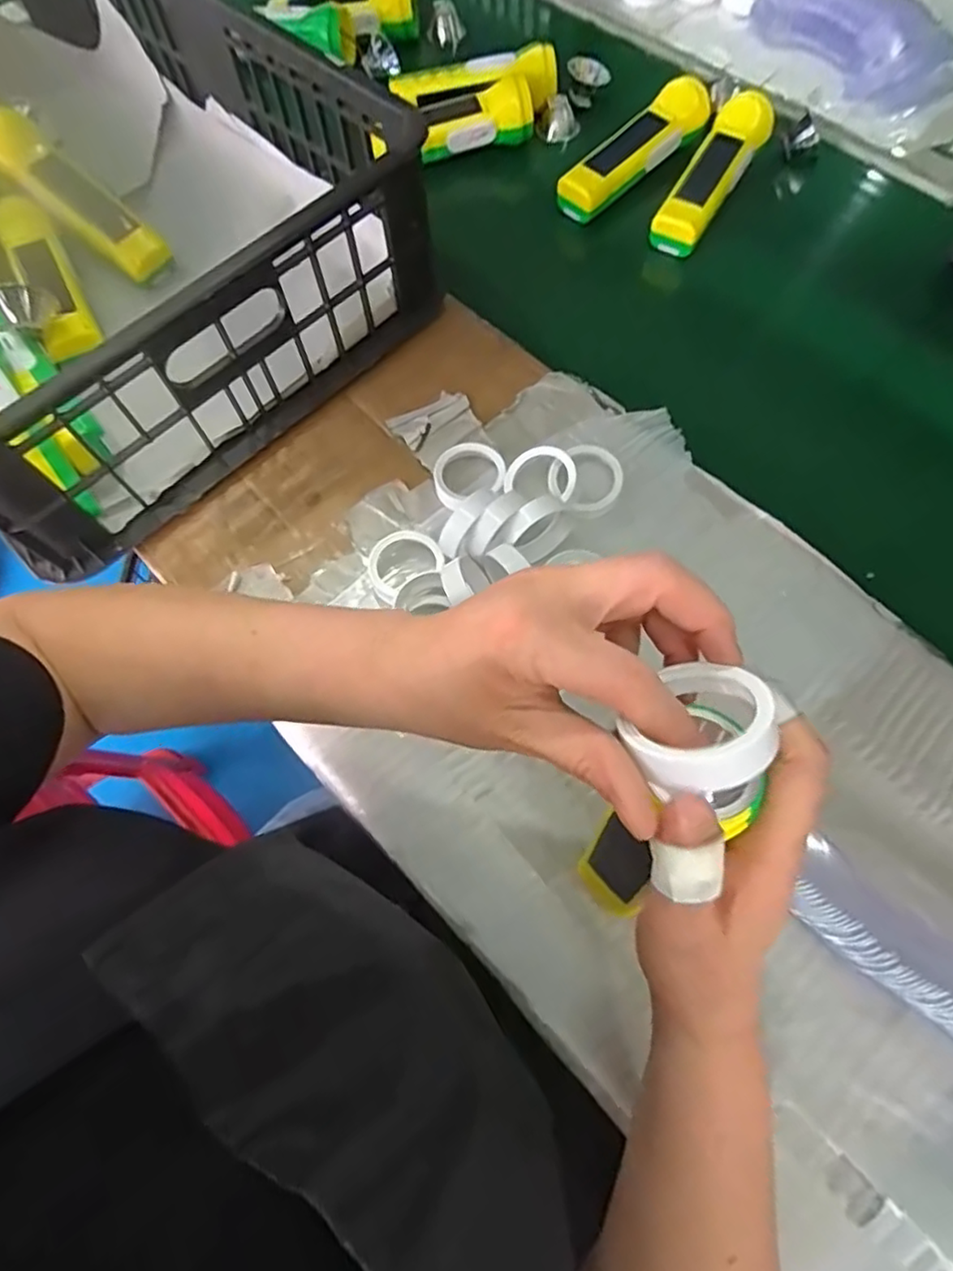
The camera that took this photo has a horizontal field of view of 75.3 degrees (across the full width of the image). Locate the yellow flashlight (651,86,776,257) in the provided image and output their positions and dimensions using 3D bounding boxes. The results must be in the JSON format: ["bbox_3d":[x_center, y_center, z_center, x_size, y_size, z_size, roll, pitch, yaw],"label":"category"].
[{"bbox_3d":[0.216,-0.420,0.558,0.046,0.037,0.170,28,72,13],"label":"yellow flashlight"}]

